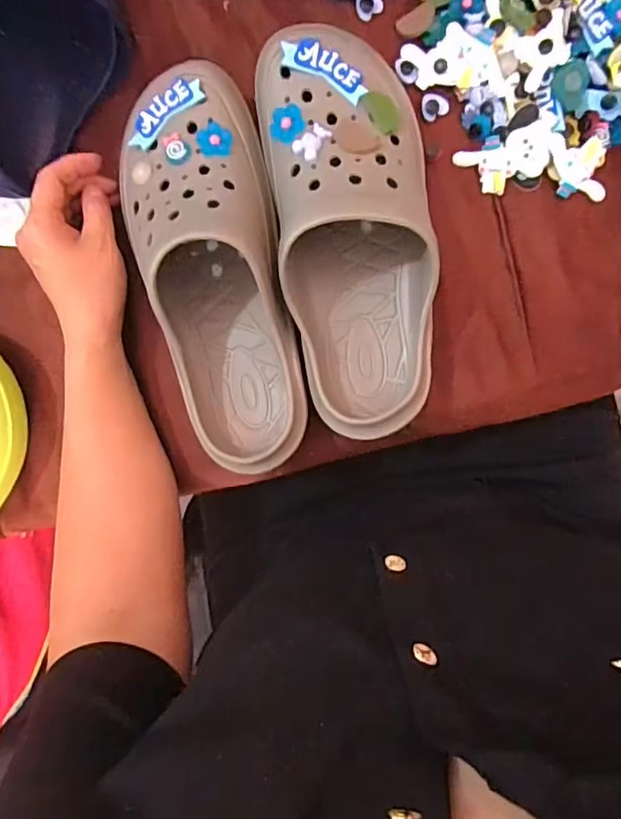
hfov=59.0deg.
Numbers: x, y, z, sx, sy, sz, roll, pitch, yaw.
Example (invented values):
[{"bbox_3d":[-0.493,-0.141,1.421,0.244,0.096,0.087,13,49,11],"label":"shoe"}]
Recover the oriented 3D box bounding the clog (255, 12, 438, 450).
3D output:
[{"bbox_3d":[0.034,-0.121,0.391,0.113,0.080,0.277,-9,90,4],"label":"clog"}]

